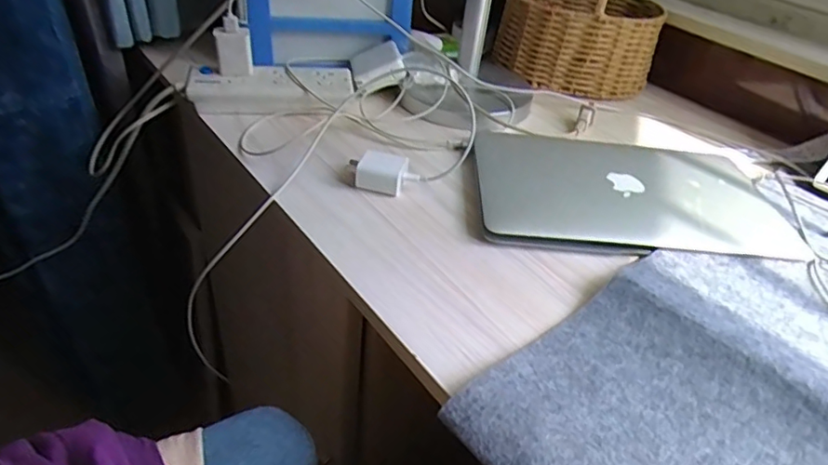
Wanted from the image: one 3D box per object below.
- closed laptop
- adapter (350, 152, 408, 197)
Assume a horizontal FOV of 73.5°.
[{"bbox_3d":[0.212,-0.045,0.568,0.295,0.019,0.191,4,38,-2],"label":"closed laptop"},{"bbox_3d":[-0.035,-0.057,0.549,0.052,0.033,0.031,8,38,4],"label":"adapter"}]

